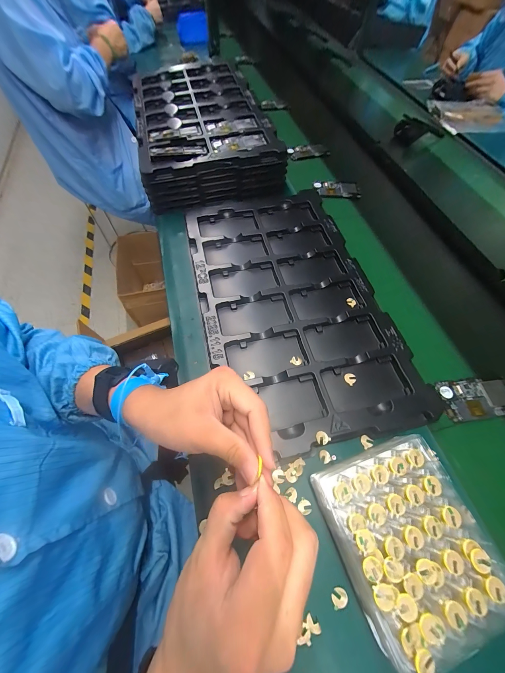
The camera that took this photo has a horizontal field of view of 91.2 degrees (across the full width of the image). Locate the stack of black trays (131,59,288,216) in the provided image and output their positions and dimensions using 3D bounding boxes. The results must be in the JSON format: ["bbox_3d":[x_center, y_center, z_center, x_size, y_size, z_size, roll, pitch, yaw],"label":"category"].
[{"bbox_3d":[-0.146,-0.603,0.704,0.344,0.089,0.588,-10,63,-7],"label":"stack of black trays"}]

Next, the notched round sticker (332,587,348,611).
[{"bbox_3d":[0.102,0.305,0.288,0.018,0.004,0.017,1,62,-1],"label":"notched round sticker"}]

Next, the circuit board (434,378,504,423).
[{"bbox_3d":[0.374,0.103,0.410,0.125,0.005,0.064,-4,62,-4],"label":"circuit board"}]

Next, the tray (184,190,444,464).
[{"bbox_3d":[0.067,-0.086,0.484,0.329,0.021,0.550,-11,63,-7],"label":"tray"}]

